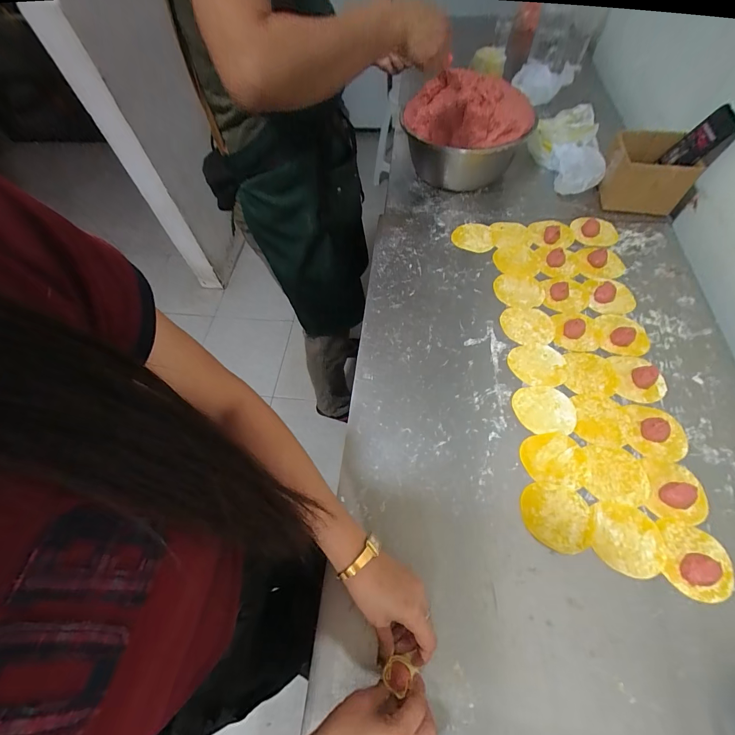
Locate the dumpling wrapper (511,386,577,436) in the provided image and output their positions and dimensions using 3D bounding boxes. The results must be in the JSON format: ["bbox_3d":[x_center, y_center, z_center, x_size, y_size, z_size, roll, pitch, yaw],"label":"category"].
[{"bbox_3d":[0.270,0.065,0.534,0.090,0.004,0.076,3,61,2],"label":"dumpling wrapper"}]

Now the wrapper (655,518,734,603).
[{"bbox_3d":[0.401,0.231,0.418,0.075,0.024,0.082,13,63,11],"label":"wrapper"}]

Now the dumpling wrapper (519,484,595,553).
[{"bbox_3d":[0.248,0.195,0.459,0.088,0.004,0.080,-2,61,3],"label":"dumpling wrapper"}]

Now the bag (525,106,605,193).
[{"bbox_3d":[0.453,-0.500,0.786,0.123,0.096,0.211,-11,61,-2],"label":"bag"}]

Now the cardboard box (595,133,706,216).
[{"bbox_3d":[0.575,-0.409,0.734,0.145,0.091,0.143,8,62,9],"label":"cardboard box"}]

